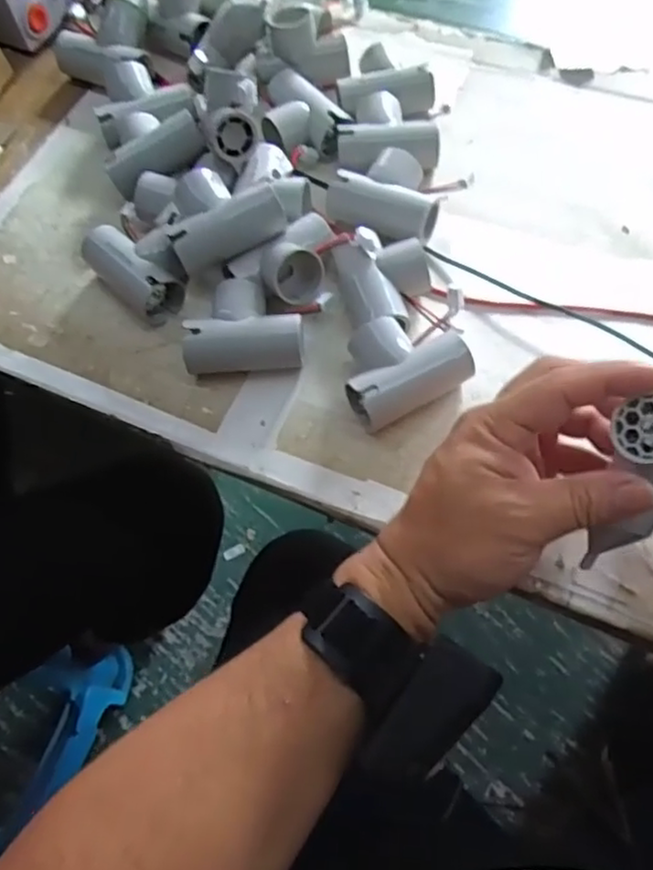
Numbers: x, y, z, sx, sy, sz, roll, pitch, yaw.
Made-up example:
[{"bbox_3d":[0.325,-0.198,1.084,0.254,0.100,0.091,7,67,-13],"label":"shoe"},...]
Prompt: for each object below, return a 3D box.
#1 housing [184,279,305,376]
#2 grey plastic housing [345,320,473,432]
[{"bbox_3d":[-0.051,-0.066,0.432,0.072,0.035,0.054,-3,62,2],"label":"housing"},{"bbox_3d":[0.046,-0.041,0.413,0.073,0.034,0.059,-21,63,-8],"label":"grey plastic housing"}]

